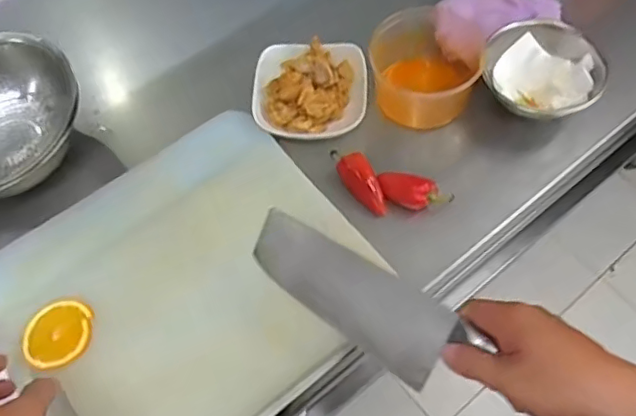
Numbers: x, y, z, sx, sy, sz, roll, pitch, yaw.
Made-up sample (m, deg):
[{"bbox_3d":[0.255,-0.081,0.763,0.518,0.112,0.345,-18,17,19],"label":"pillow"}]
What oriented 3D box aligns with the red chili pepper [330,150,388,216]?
[{"bbox_3d":[0.051,-0.040,0.717,0.035,0.036,0.108,-28,66,-11],"label":"red chili pepper"}]

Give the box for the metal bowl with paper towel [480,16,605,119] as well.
[{"bbox_3d":[0.287,-0.171,0.747,0.125,0.099,0.150,-41,69,-16],"label":"metal bowl with paper towel"}]

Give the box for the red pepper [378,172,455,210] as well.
[{"bbox_3d":[0.119,-0.016,0.706,0.089,0.028,0.041,12,65,8],"label":"red pepper"}]

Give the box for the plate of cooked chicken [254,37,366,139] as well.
[{"bbox_3d":[-0.011,-0.161,0.761,0.150,0.045,0.142,-1,64,2],"label":"plate of cooked chicken"}]

